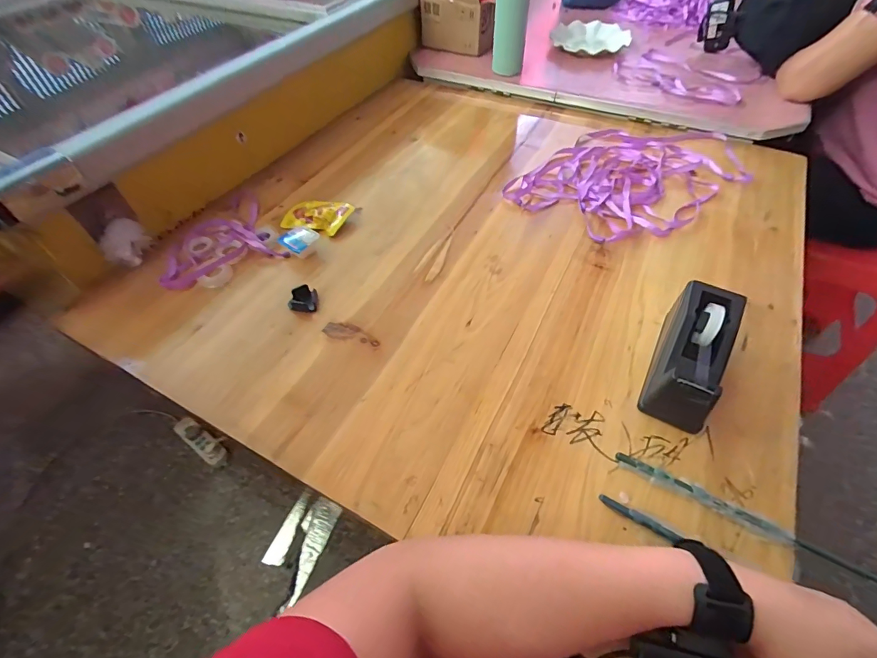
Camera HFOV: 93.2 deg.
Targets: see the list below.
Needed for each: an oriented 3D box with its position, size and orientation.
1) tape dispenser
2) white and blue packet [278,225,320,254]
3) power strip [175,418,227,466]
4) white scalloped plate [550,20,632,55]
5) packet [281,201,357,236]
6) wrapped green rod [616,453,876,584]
[{"bbox_3d":[0.267,0.028,0.431,0.065,0.074,0.159,23,57,21],"label":"tape dispenser"},{"bbox_3d":[-0.209,-0.136,0.618,0.046,0.016,0.054,23,56,19],"label":"white and blue packet"},{"bbox_3d":[-0.681,0.317,1.183,0.209,0.052,0.063,29,58,23],"label":"power strip"},{"bbox_3d":[0.355,-0.682,0.975,0.176,0.031,0.176,16,54,14],"label":"white scalloped plate"},{"bbox_3d":[-0.189,-0.178,0.649,0.105,0.021,0.070,12,53,11],"label":"packet"},{"bbox_3d":[0.270,0.163,0.360,0.222,0.011,0.013,23,56,19],"label":"wrapped green rod"}]

